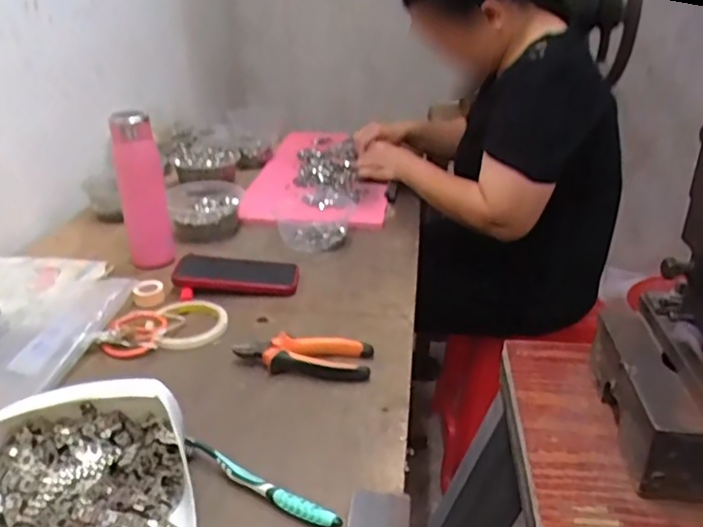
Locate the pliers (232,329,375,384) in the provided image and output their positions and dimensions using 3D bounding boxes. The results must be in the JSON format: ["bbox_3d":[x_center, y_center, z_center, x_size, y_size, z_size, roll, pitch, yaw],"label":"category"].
[{"bbox_3d":[-0.053,0.099,0.686,0.146,0.031,0.059,5,27,10],"label":"pliers"}]

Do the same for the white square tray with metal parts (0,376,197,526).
[{"bbox_3d":[-0.204,0.169,0.473,0.151,0.085,0.163,-8,27,-16],"label":"white square tray with metal parts"}]

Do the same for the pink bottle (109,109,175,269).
[{"bbox_3d":[-0.294,-0.103,0.880,0.049,0.212,0.058,20,32,34],"label":"pink bottle"}]

